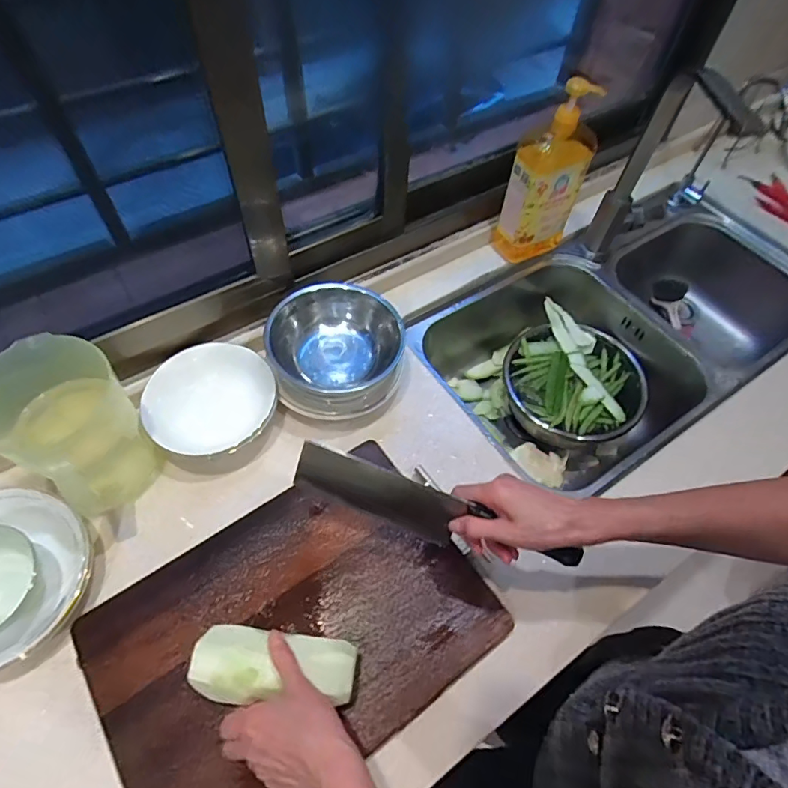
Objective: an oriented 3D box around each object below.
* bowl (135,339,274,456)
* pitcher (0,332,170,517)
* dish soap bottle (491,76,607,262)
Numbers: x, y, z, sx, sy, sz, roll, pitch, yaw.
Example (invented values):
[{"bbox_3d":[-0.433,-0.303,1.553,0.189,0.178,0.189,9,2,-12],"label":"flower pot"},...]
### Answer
[{"bbox_3d":[-0.252,0.008,0.683,0.171,0.057,0.147,-23,62,-16],"label":"bowl"},{"bbox_3d":[-0.360,0.043,0.568,0.122,0.180,0.139,29,61,15],"label":"pitcher"},{"bbox_3d":[0.254,-0.348,0.809,0.124,0.286,0.067,-19,61,-14],"label":"dish soap bottle"}]

